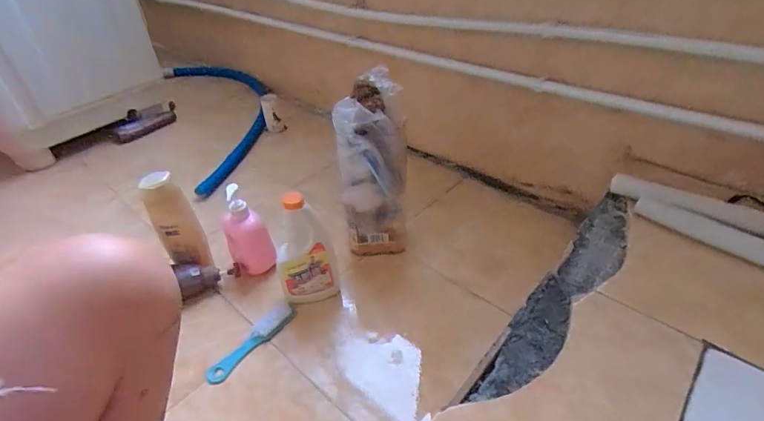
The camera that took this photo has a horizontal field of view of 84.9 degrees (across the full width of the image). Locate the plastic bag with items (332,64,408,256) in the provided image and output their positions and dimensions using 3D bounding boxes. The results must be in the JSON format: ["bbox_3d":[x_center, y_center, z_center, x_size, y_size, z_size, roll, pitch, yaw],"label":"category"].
[{"bbox_3d":[-0.018,-0.068,0.755,0.110,0.331,0.117,-8,38,-5],"label":"plastic bag with items"}]

